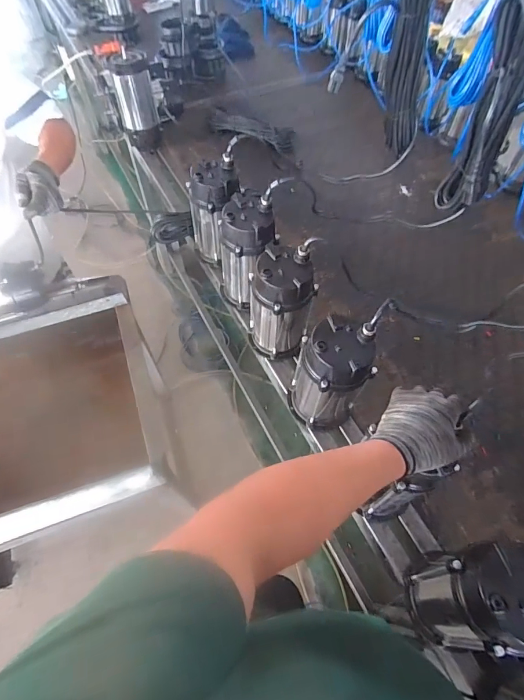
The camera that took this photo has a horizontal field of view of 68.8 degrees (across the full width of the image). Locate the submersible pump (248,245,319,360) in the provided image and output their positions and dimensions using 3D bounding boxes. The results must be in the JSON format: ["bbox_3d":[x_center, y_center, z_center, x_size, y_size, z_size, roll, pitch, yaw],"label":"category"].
[{"bbox_3d":[0.041,-0.090,0.837,0.135,0.257,0.116,2,58,1],"label":"submersible pump"}]

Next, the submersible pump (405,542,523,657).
[{"bbox_3d":[0.308,0.367,0.564,0.114,0.273,0.124,1,58,0],"label":"submersible pump"}]

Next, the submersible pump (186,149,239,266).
[{"bbox_3d":[-0.115,-0.355,0.998,0.114,0.255,0.116,0,58,0],"label":"submersible pump"}]

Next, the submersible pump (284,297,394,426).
[{"bbox_3d":[0.127,0.067,0.726,0.135,0.261,0.141,11,59,6],"label":"submersible pump"}]

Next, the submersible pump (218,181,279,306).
[{"bbox_3d":[-0.036,-0.221,0.914,0.140,0.249,0.123,25,62,14],"label":"submersible pump"}]

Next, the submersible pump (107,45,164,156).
[{"bbox_3d":[-0.422,-0.834,1.297,0.128,0.267,0.114,-10,59,-7],"label":"submersible pump"}]

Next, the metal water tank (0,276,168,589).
[{"bbox_3d":[-0.668,0.178,0.969,0.744,0.331,0.591,-15,60,-10],"label":"metal water tank"}]

